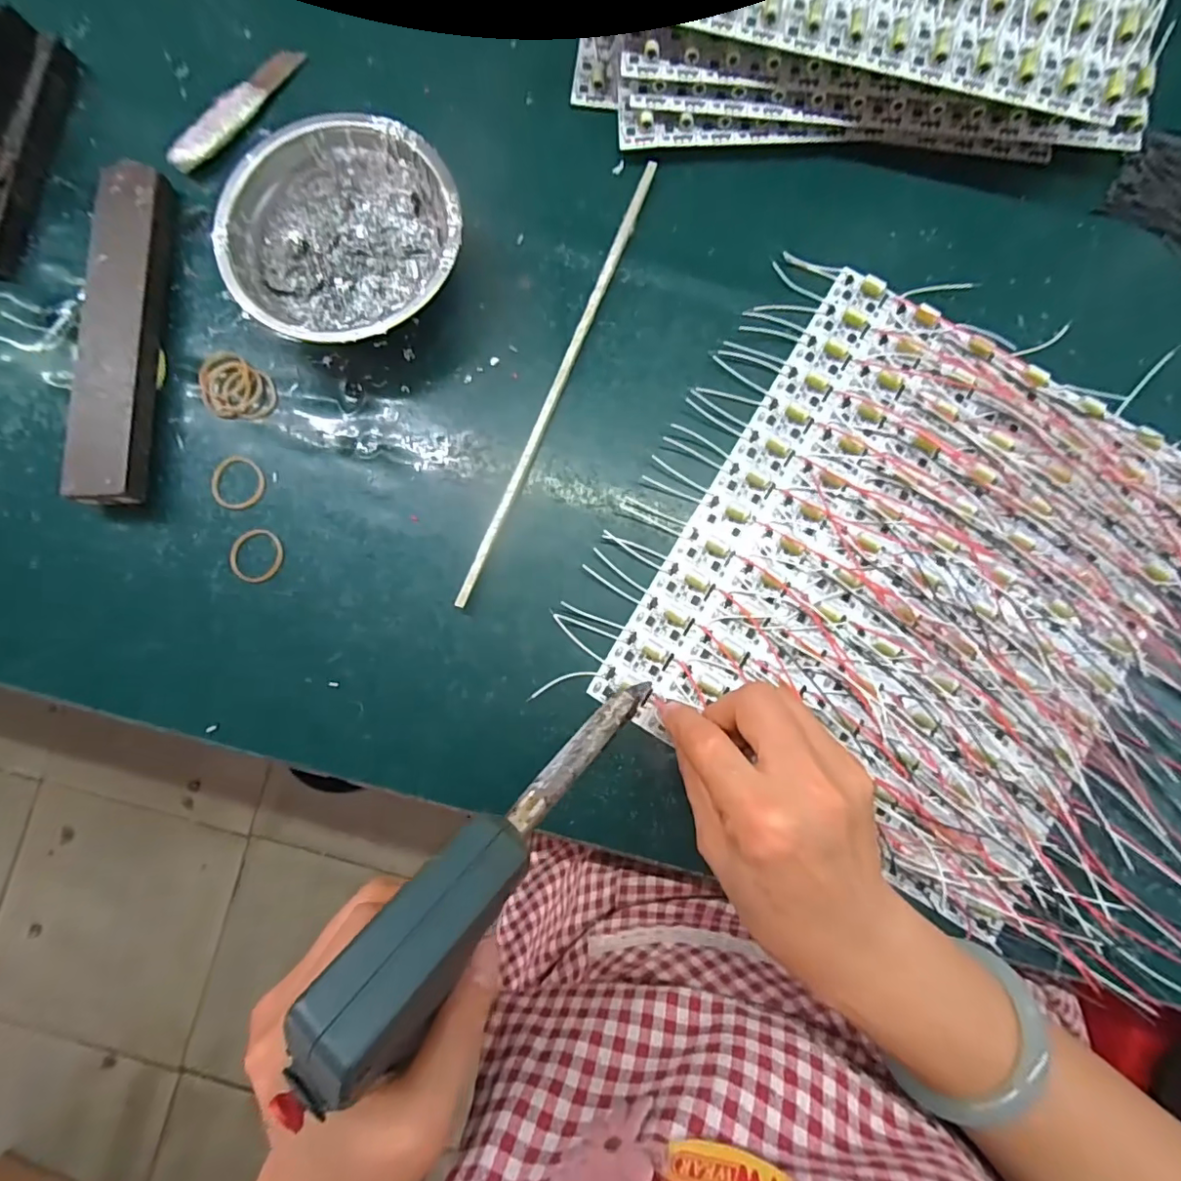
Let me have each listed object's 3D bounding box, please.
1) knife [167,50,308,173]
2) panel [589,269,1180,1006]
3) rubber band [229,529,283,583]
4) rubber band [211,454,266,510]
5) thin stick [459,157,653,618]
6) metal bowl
[{"bbox_3d":[-0.213,-0.291,0.330,0.020,0.011,0.101,35,85,4],"label":"knife"},{"bbox_3d":[0.208,0.009,0.297,0.311,0.011,0.286,31,85,4],"label":"panel"},{"bbox_3d":[-0.188,-0.019,0.308,0.028,0.004,0.030,0,84,1],"label":"rubber band"},{"bbox_3d":[-0.200,-0.061,0.312,0.029,0.004,0.030,0,84,1],"label":"rubber band"},{"bbox_3d":[-0.017,-0.120,0.313,0.007,0.008,0.275,23,85,3],"label":"thin stick"},{"bbox_3d":[-0.131,-0.189,0.305,0.122,0.041,0.122,0,84,1],"label":"metal bowl"}]

